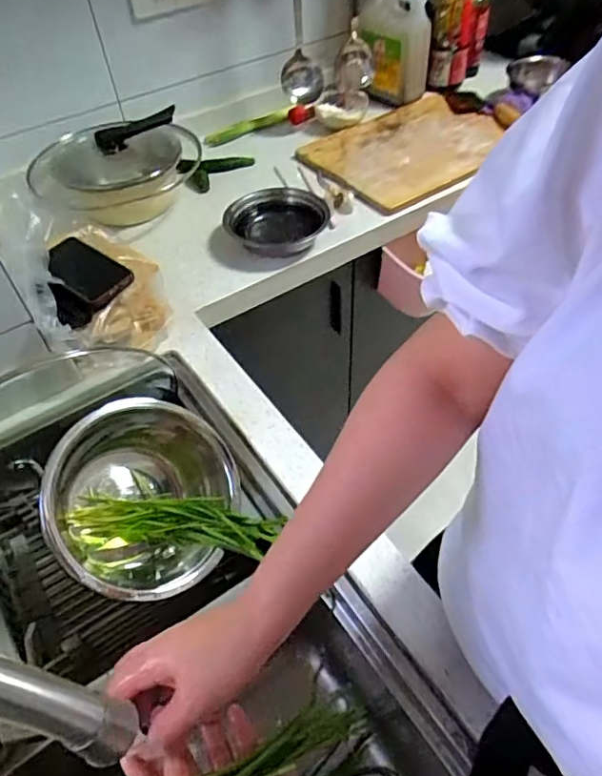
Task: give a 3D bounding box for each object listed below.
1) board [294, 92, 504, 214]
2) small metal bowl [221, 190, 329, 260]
[{"bbox_3d":[0.232,-0.504,1.139,0.419,0.019,0.302,-32,55,-21],"label":"board"},{"bbox_3d":[-0.041,-0.286,0.953,0.172,0.041,0.157,-15,50,-8],"label":"small metal bowl"}]

